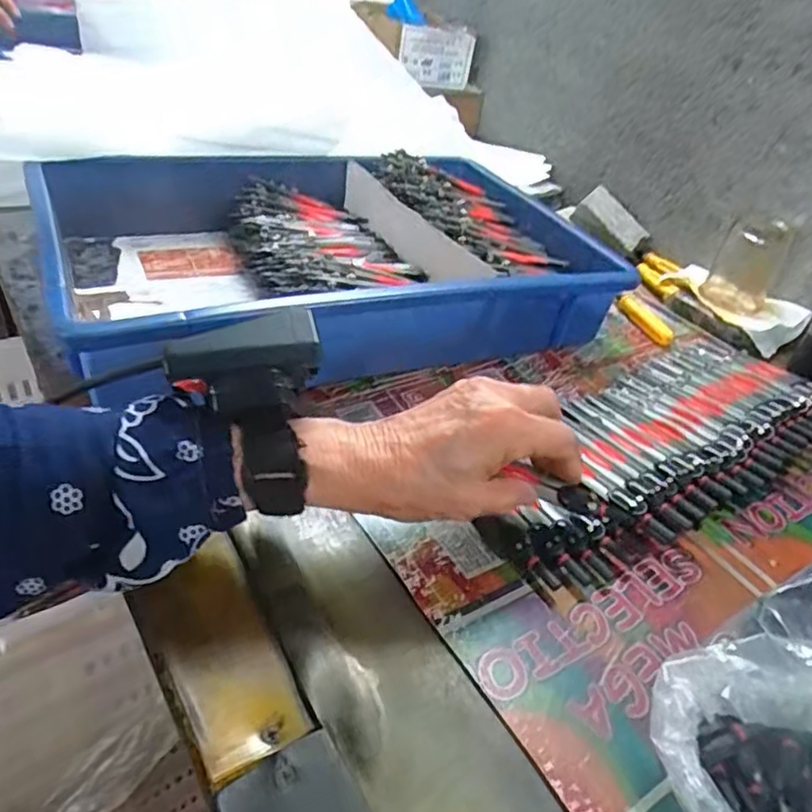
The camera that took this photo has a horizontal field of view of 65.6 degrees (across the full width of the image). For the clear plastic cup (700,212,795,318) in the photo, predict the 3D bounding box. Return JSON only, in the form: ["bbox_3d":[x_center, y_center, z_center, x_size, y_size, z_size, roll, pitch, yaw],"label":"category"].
[{"bbox_3d":[0.328,-0.135,0.601,0.059,0.081,0.047,28,41,22],"label":"clear plastic cup"}]

